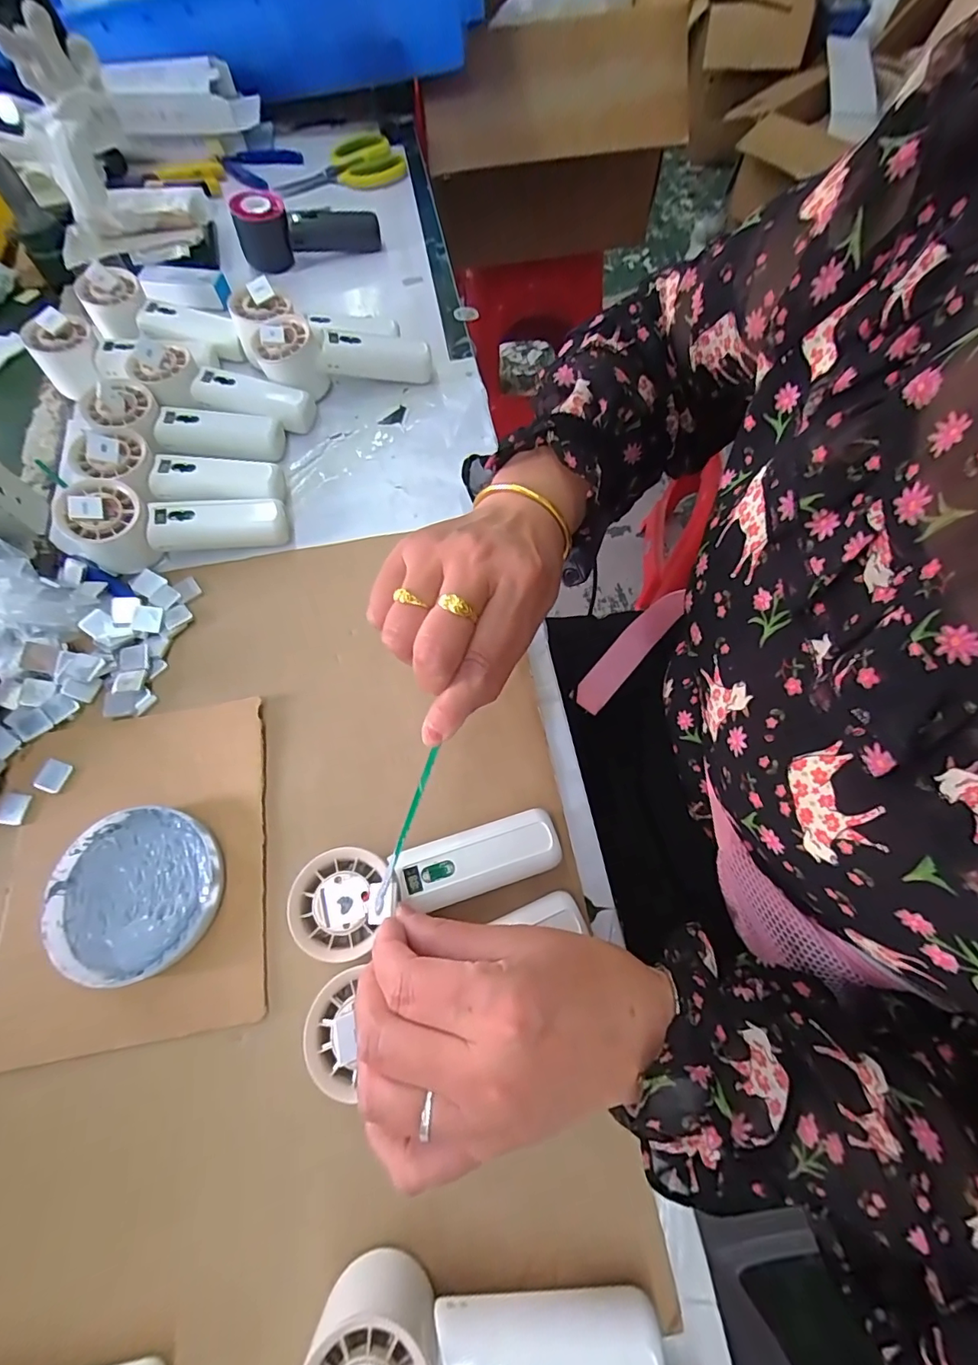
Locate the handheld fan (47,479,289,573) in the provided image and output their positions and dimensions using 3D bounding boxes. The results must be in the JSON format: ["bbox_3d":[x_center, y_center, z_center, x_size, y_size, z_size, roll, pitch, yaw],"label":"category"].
[{"bbox_3d":[-0.252,-0.134,0.404,0.160,0.060,0.054,-17,68,-7],"label":"handheld fan"}]

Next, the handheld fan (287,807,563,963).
[{"bbox_3d":[-0.033,0.118,0.301,0.152,0.051,0.052,-14,68,-5],"label":"handheld fan"}]

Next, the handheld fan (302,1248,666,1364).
[{"bbox_3d":[-0.001,0.300,0.226,0.156,0.055,0.057,-6,68,-2],"label":"handheld fan"}]

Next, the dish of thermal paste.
[{"bbox_3d":[-0.222,0.131,0.316,0.097,0.015,0.101,0,68,0],"label":"dish of thermal paste"}]

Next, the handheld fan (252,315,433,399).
[{"bbox_3d":[-0.139,-0.315,0.481,0.159,0.054,0.060,-14,68,-5],"label":"handheld fan"}]

